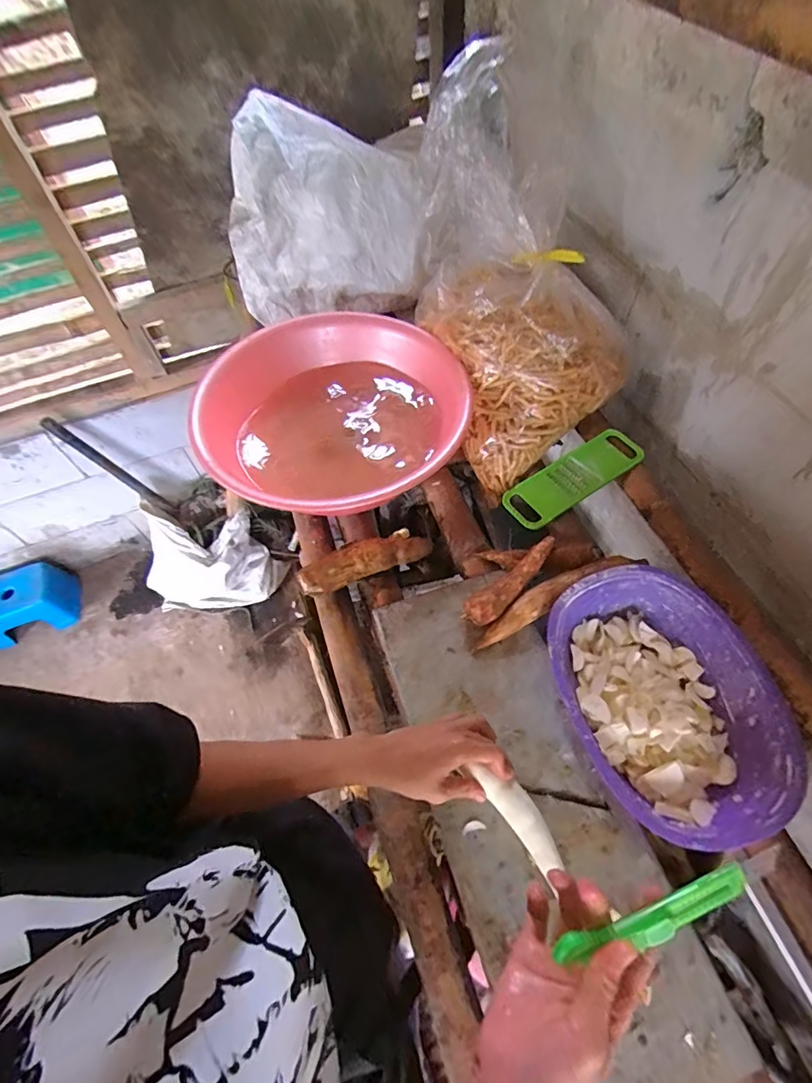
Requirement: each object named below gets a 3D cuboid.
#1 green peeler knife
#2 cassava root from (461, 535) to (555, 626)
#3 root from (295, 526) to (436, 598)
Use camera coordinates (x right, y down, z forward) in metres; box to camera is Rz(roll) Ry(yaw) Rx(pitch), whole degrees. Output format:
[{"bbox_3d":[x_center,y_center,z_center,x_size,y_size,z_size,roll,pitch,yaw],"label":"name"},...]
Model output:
[{"bbox_3d":[0.186,0.253,0.330,0.166,0.015,0.023,-18,60,-7],"label":"green peeler knife"},{"bbox_3d":[0.149,0.054,0.655,0.174,0.043,0.038,-38,64,-18],"label":"cassava root"},{"bbox_3d":[-0.055,0.026,0.670,0.186,0.041,0.044,-19,60,-8],"label":"root"}]

